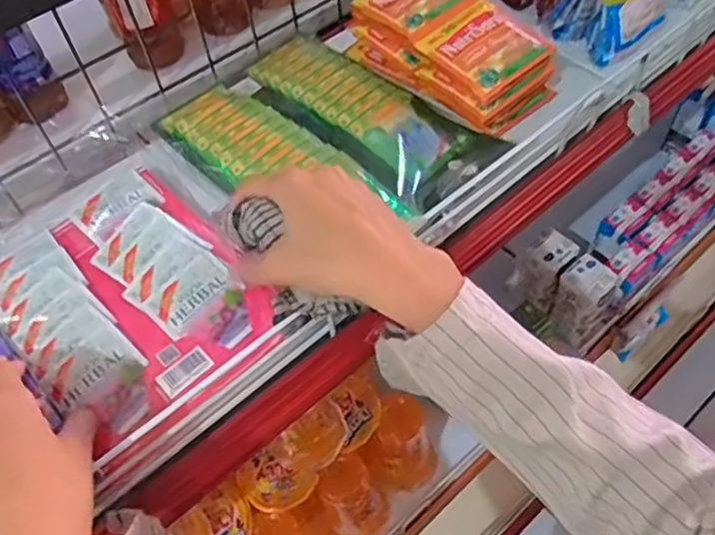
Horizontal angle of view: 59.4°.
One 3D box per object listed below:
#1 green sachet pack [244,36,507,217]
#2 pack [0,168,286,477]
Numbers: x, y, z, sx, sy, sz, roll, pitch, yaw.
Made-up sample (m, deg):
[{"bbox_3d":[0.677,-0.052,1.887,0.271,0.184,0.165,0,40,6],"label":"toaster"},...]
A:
[{"bbox_3d":[0.007,-0.132,0.525,0.106,0.020,0.234,-40,60,-21],"label":"green sachet pack"},{"bbox_3d":[-0.154,0.020,0.422,0.145,0.019,0.194,-38,60,-21],"label":"pack"}]

